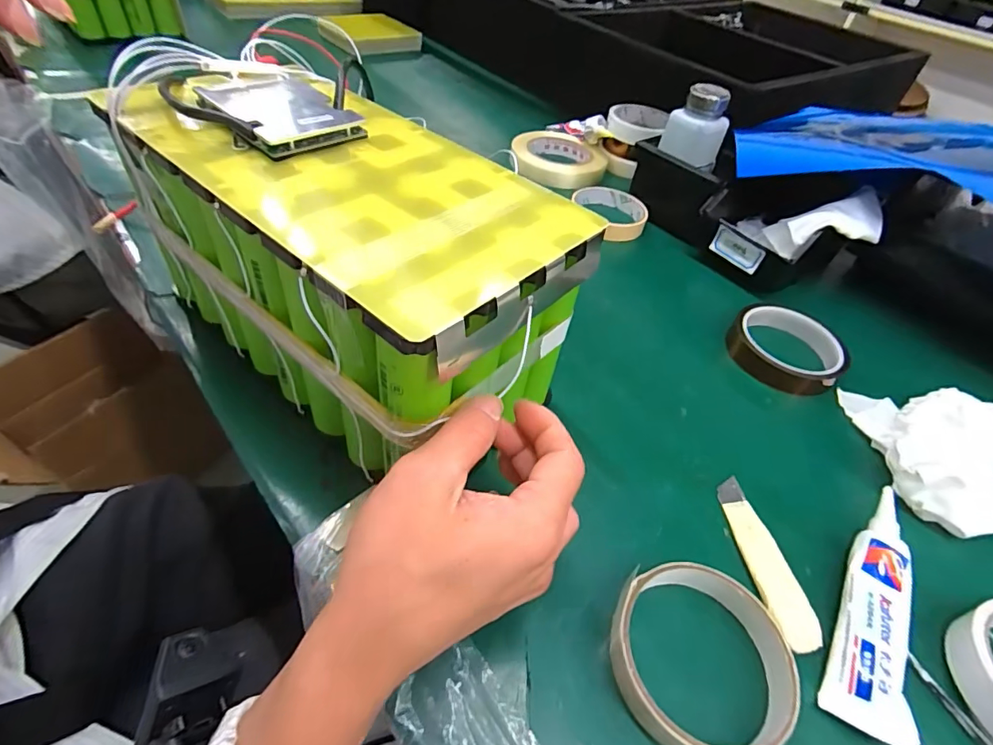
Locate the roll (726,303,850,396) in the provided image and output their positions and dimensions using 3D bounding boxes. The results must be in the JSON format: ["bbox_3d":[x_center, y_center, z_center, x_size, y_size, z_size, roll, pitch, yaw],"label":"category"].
[{"bbox_3d":[0.245,-0.022,0.412,0.078,0.026,0.089,-33,58,-32],"label":"roll"}]

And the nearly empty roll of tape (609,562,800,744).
[{"bbox_3d":[0.098,0.138,0.236,0.086,0.021,0.082,4,46,-4],"label":"nearly empty roll of tape"}]

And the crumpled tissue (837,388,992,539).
[{"bbox_3d":[0.307,0.051,0.338,0.080,0.045,0.123,12,46,4],"label":"crumpled tissue"}]

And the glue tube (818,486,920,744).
[{"bbox_3d":[0.209,0.124,0.266,0.034,0.017,0.140,29,49,19],"label":"glue tube"}]

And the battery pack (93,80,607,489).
[{"bbox_3d":[-0.082,-0.070,0.290,0.245,0.129,0.131,35,52,24],"label":"battery pack"}]

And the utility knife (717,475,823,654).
[{"bbox_3d":[0.157,0.107,0.285,0.023,0.004,0.100,1,46,-7],"label":"utility knife"}]

